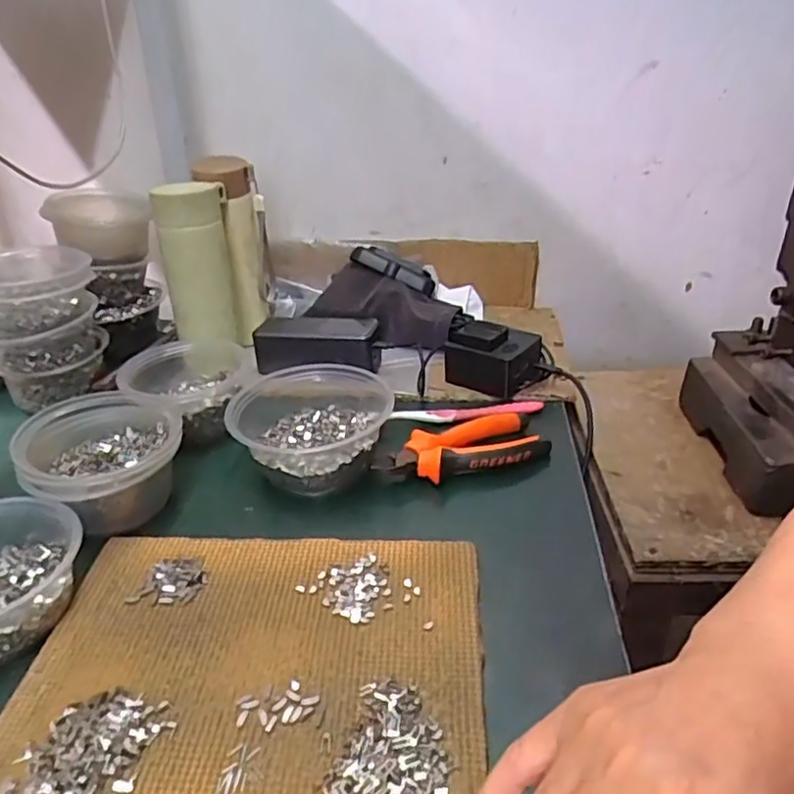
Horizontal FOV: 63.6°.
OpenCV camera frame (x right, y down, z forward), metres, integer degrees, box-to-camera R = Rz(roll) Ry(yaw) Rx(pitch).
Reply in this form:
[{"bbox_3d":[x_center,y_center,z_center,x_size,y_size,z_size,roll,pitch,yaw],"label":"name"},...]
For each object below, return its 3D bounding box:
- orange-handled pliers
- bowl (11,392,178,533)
[{"bbox_3d":[0.057,0.045,0.554,0.148,0.028,0.069,-12,32,-19],"label":"orange-handled pliers"},{"bbox_3d":[-0.228,0.047,0.503,0.111,0.072,0.113,0,30,0],"label":"bowl"}]

